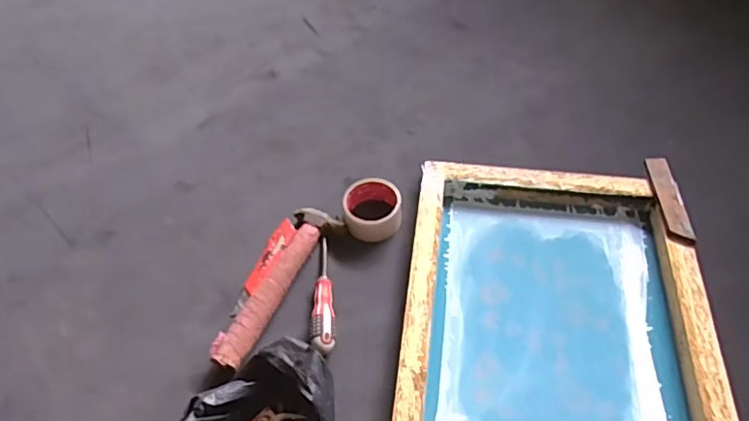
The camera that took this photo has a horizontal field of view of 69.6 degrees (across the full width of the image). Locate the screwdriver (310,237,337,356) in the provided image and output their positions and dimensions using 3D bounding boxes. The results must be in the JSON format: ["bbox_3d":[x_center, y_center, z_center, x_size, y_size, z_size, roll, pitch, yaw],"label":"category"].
[{"bbox_3d":[-0.073,0.111,0.748,0.031,0.026,0.181,-5,52,-2],"label":"screwdriver"}]

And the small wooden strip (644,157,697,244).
[{"bbox_3d":[0.434,-0.019,0.795,0.035,0.011,0.158,-11,51,19],"label":"small wooden strip"}]

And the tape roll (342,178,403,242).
[{"bbox_3d":[-0.002,-0.002,0.824,0.089,0.039,0.090,-9,54,-4],"label":"tape roll"}]

